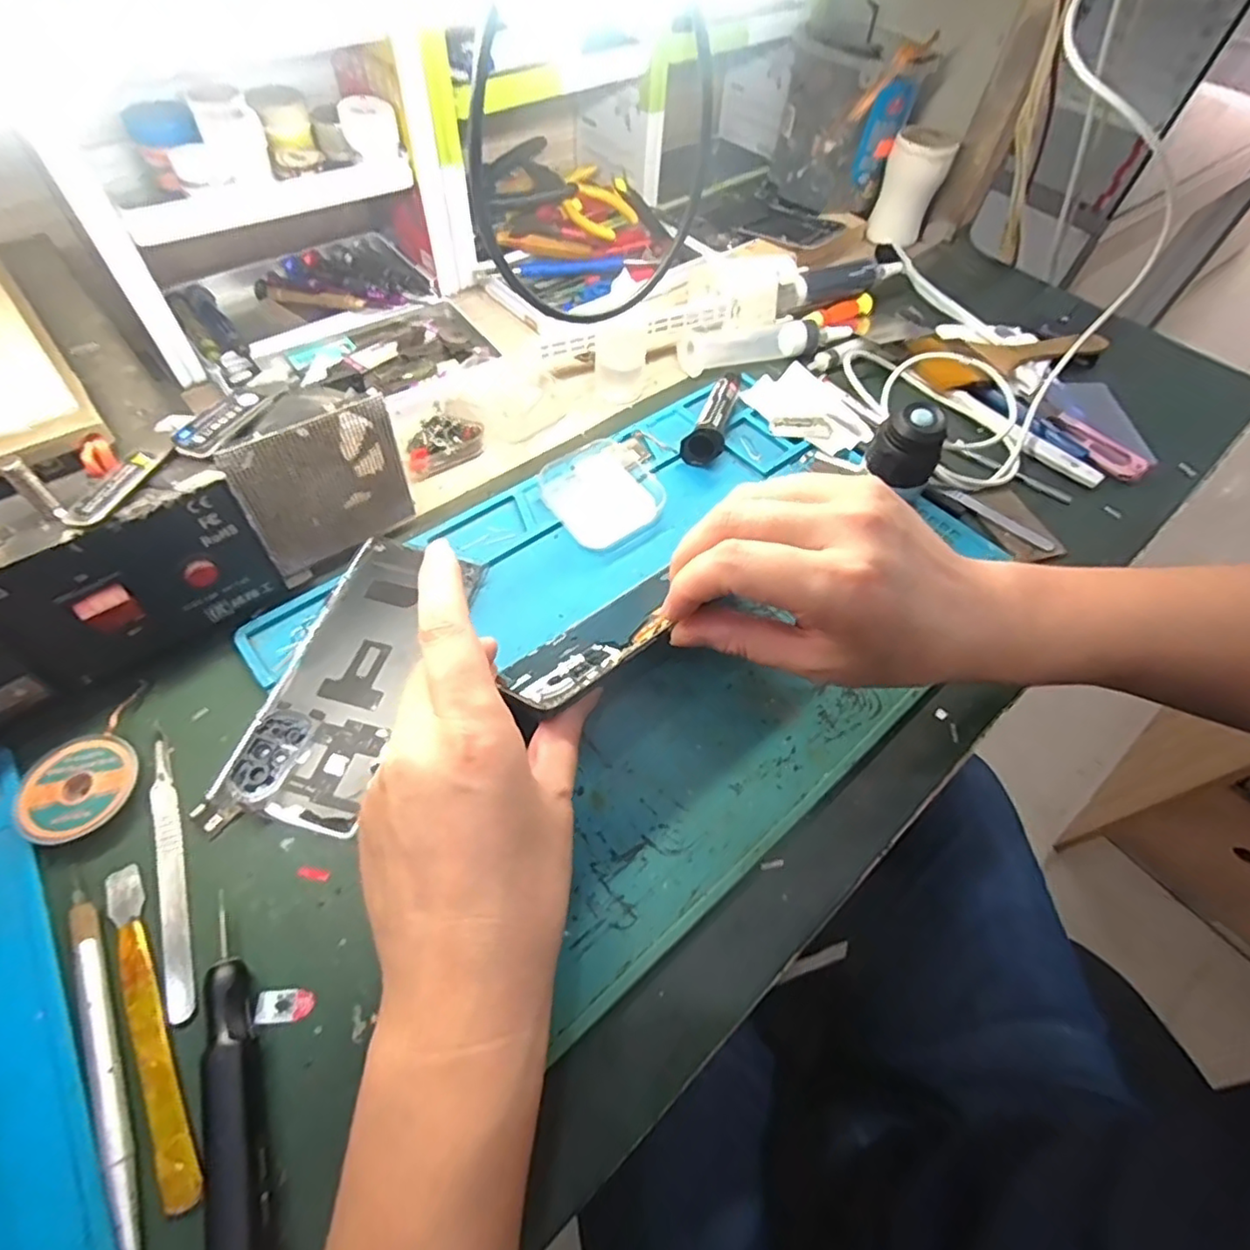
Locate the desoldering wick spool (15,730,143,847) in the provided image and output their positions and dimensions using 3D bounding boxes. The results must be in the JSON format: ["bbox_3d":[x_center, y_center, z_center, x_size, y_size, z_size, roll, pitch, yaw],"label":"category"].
[{"bbox_3d":[-0.228,0.069,0.259,0.042,0.011,0.044,2,57,-3],"label":"desoldering wick spool"}]

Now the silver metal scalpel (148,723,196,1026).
[{"bbox_3d":[-0.186,0.095,0.253,0.010,0.004,0.123,-20,61,-17],"label":"silver metal scalpel"}]

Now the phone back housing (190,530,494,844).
[{"bbox_3d":[-0.131,0.023,0.300,0.068,0.007,0.157,15,57,5],"label":"phone back housing"}]

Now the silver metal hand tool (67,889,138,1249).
[{"bbox_3d":[-0.176,0.151,0.209,0.010,0.006,0.129,-26,63,-20],"label":"silver metal hand tool"}]

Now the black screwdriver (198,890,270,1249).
[{"bbox_3d":[-0.127,0.165,0.201,0.016,0.015,0.139,-18,60,-16],"label":"black screwdriver"}]

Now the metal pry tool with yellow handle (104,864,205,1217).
[{"bbox_3d":[-0.170,0.139,0.219,0.012,0.004,0.118,-27,63,-20],"label":"metal pry tool with yellow handle"}]

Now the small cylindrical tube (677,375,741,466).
[{"bbox_3d":[0.059,-0.141,0.416,0.025,0.021,0.079,17,57,6],"label":"small cylindrical tube"}]

